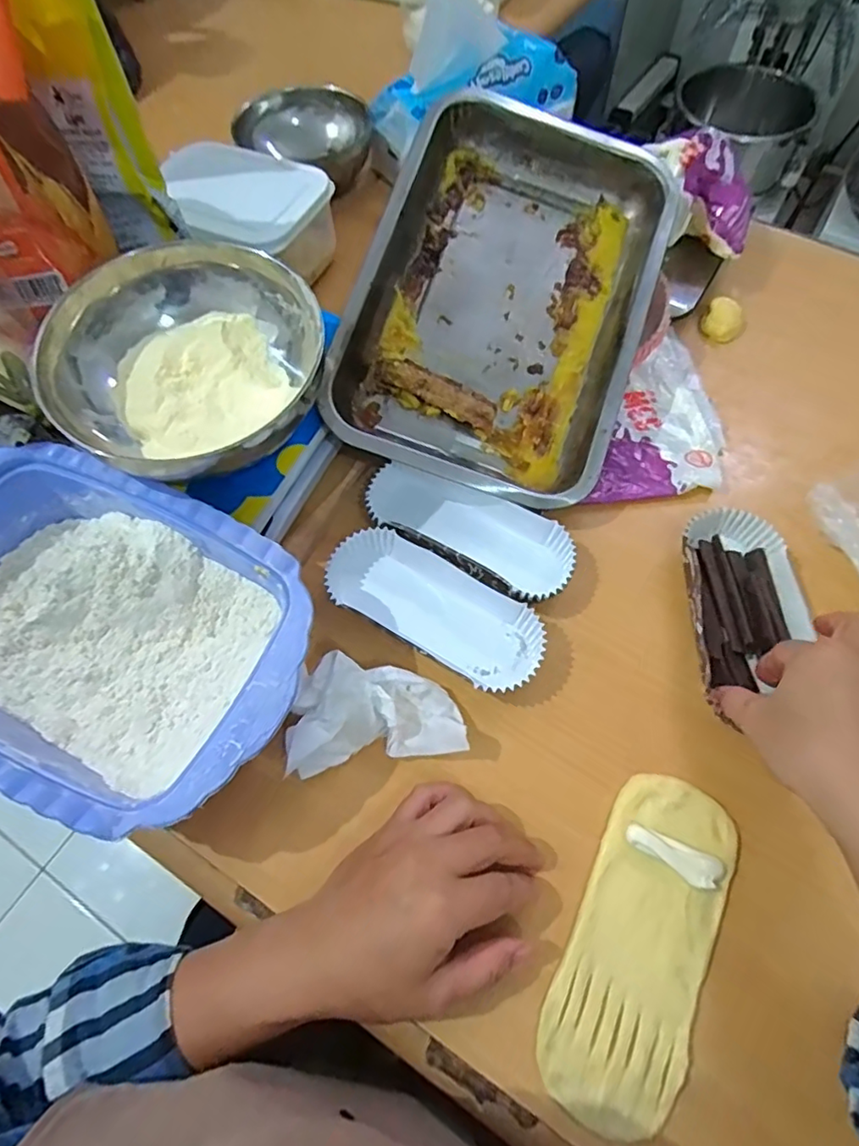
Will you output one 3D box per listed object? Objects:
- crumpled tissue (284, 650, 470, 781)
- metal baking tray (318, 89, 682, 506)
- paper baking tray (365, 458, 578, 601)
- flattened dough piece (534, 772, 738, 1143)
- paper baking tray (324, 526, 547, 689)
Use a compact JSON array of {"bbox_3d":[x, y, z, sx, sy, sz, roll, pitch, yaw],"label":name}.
[{"bbox_3d":[-0.033,0.081,0.346,0.101,0.036,0.063,-10,65,-3],"label":"crumpled tissue"},{"bbox_3d":[0.062,-0.209,0.440,0.206,0.040,0.294,19,81,-1],"label":"metal baking tray"},{"bbox_3d":[0.028,-0.029,0.405,0.146,0.027,0.063,29,68,14],"label":"paper baking tray"},{"bbox_3d":[0.115,0.195,0.310,0.068,0.014,0.166,24,67,12],"label":"flattened dough piece"},{"bbox_3d":[0.005,0.022,0.387,0.147,0.026,0.065,28,68,14],"label":"paper baking tray"}]

